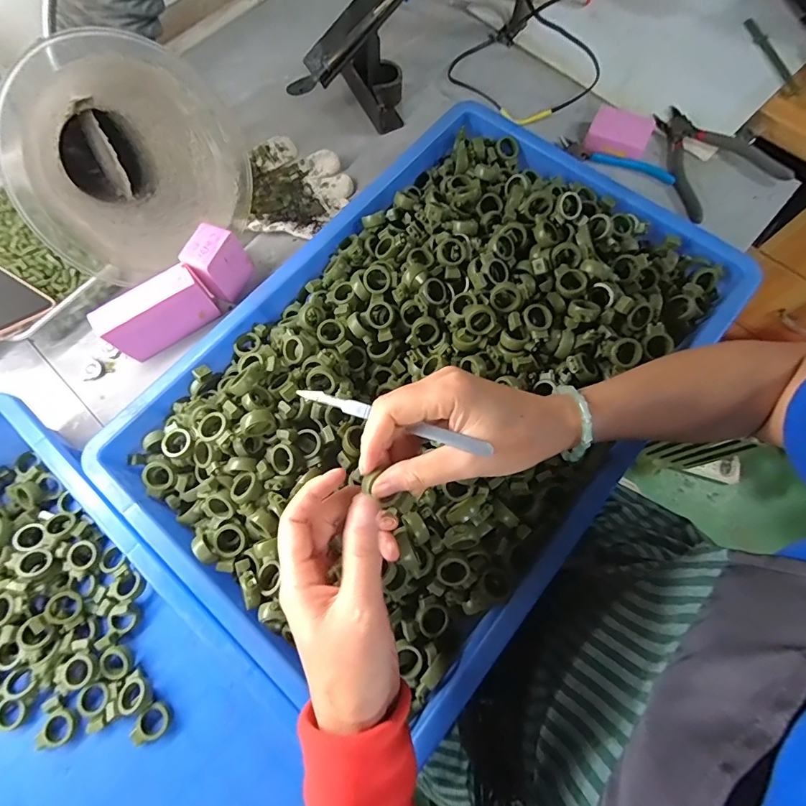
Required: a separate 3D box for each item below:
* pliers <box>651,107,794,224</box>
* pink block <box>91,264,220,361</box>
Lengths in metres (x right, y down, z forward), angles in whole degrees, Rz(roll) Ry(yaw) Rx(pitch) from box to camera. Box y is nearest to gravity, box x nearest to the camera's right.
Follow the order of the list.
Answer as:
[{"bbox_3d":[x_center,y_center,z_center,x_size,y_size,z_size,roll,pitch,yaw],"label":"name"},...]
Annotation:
[{"bbox_3d":[0.400,-0.332,0.558,0.135,0.030,0.165,-24,73,-7],"label":"pliers"},{"bbox_3d":[-0.265,-0.098,0.462,0.107,0.065,0.034,-37,75,-10],"label":"pink block"}]

